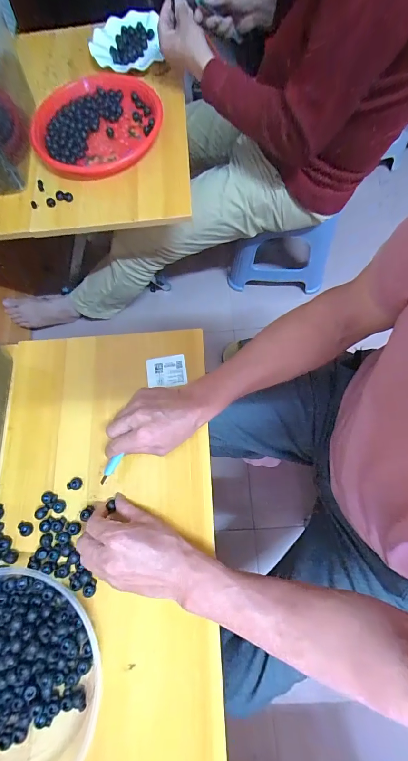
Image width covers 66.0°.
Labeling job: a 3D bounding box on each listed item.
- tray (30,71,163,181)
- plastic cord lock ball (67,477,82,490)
[{"bbox_3d":[-0.199,-0.490,0.599,0.249,0.052,0.199,-38,75,-9],"label":"tray"},{"bbox_3d":[-0.176,0.141,0.430,0.020,0.013,0.015,-2,73,2],"label":"plastic cord lock ball"}]

